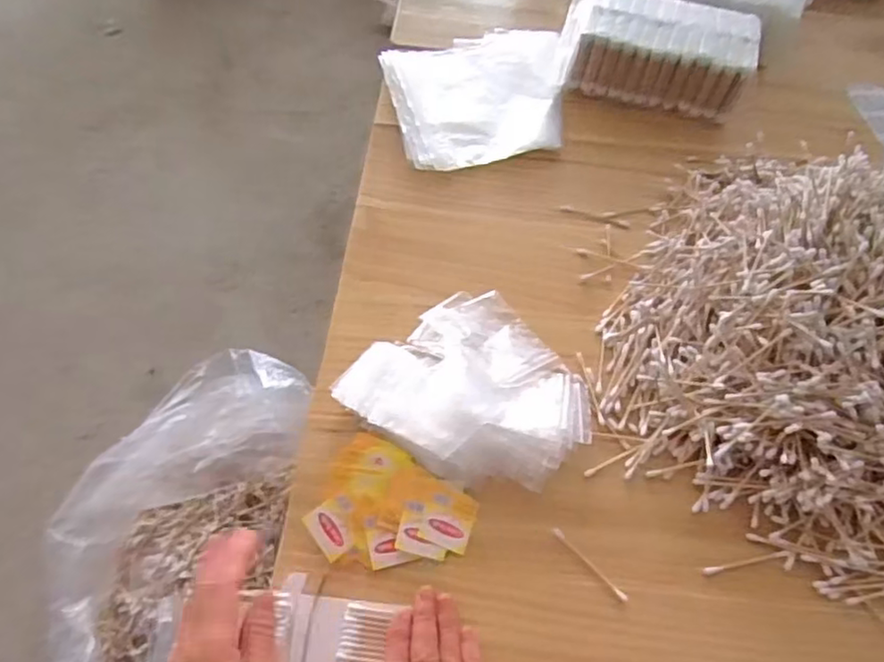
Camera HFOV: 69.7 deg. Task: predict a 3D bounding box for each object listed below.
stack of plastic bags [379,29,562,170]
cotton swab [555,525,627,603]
[{"bbox_3d":[0.045,-0.266,0.703,0.201,0.016,0.203,-10,59,-11],"label":"stack of plastic bags"},{"bbox_3d":[0.107,0.168,0.459,0.006,0.004,0.067,-37,67,-24],"label":"cotton swab"}]

